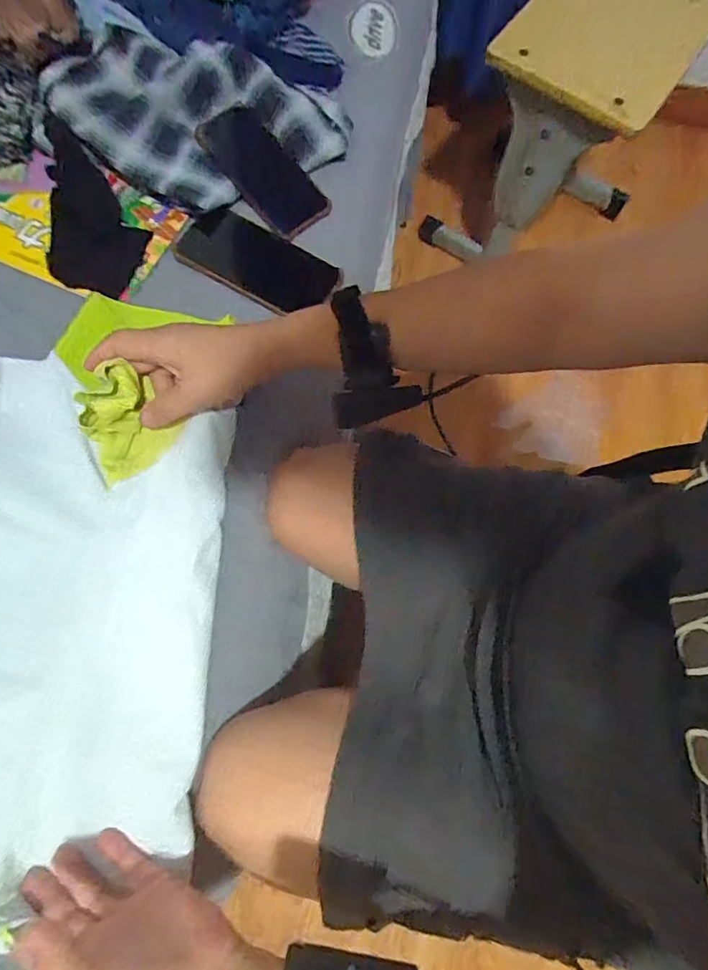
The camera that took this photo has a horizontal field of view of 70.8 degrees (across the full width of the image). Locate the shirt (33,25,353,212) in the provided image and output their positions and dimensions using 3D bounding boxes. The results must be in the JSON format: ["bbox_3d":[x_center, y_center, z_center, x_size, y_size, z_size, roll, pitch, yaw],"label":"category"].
[{"bbox_3d":[-0.174,-0.400,0.534,0.298,0.066,0.204,26,73,5],"label":"shirt"}]

